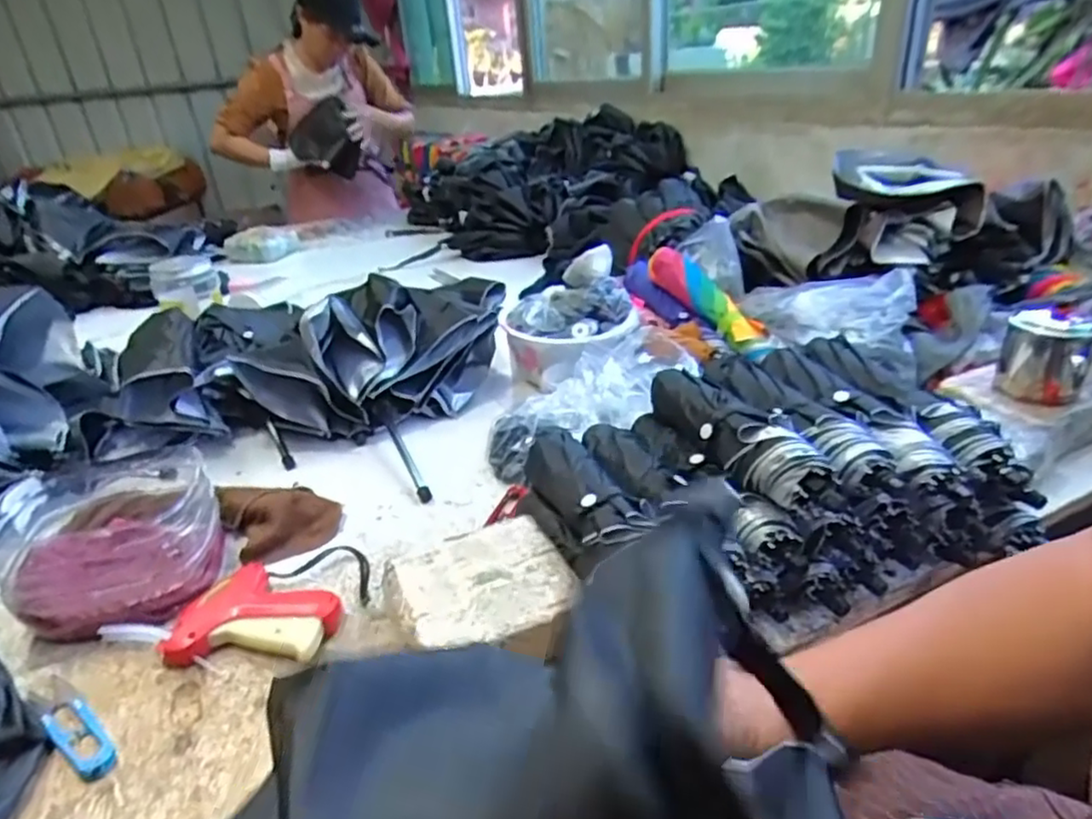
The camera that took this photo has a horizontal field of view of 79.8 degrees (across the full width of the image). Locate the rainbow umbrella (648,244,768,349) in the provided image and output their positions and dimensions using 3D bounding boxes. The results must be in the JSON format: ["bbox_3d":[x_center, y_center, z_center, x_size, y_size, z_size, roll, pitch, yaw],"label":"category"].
[{"bbox_3d":[0.229,-0.159,0.937,0.059,0.048,0.235,-18,50,-23],"label":"rainbow umbrella"}]

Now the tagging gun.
[{"bbox_3d":[-0.231,0.165,0.535,0.125,0.028,0.088,-3,28,4],"label":"tagging gun"}]

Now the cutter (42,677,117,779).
[{"bbox_3d":[-0.334,0.221,0.458,0.113,0.012,0.025,18,36,36],"label":"cutter"}]

